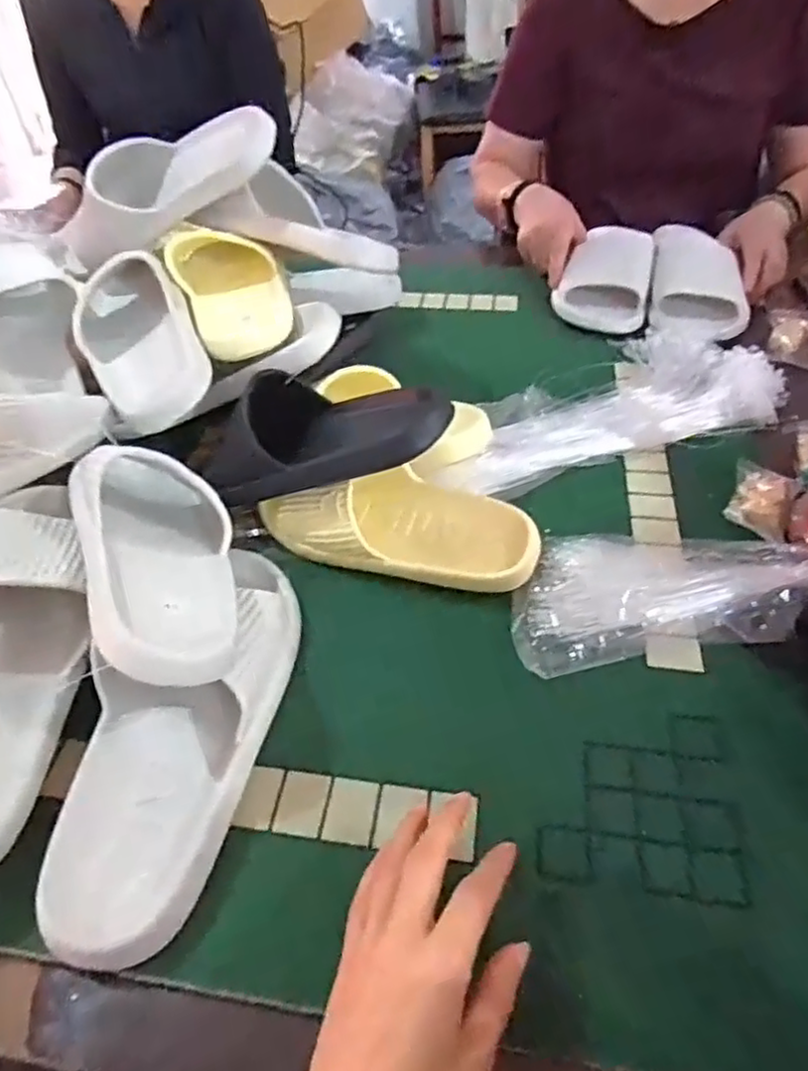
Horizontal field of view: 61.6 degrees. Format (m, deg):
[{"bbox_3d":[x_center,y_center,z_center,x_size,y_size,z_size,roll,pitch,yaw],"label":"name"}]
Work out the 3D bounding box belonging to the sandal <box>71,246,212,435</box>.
[{"bbox_3d":[-0.251,-0.196,0.631,0.103,0.093,0.256,-20,48,-14],"label":"sandal"}]

